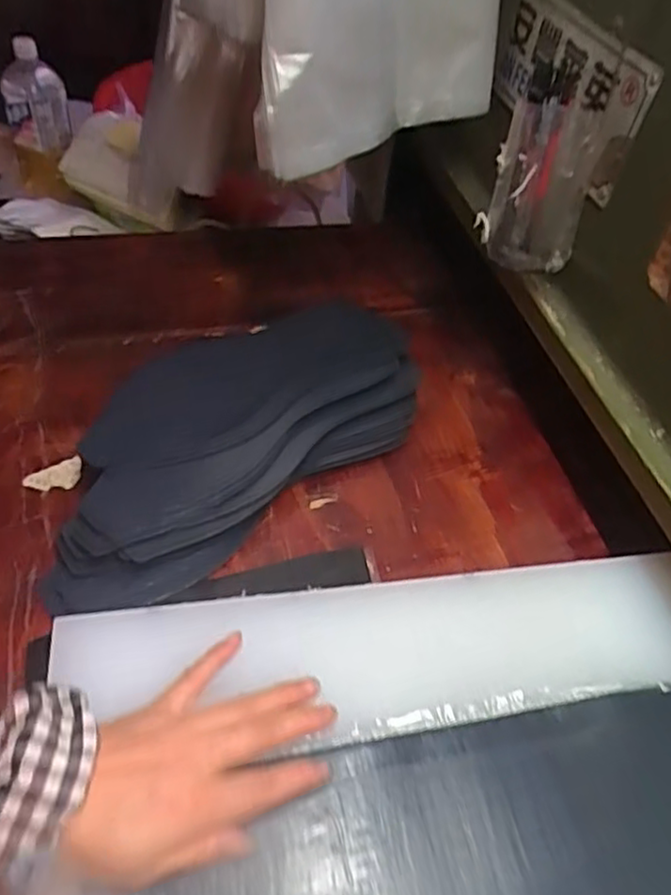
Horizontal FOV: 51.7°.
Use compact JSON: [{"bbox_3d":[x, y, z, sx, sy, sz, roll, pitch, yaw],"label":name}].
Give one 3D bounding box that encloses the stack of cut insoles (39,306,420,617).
[{"bbox_3d":[-0.087,-0.029,0.592,0.380,0.049,0.203,-32,58,-29],"label":"stack of cut insoles"}]

